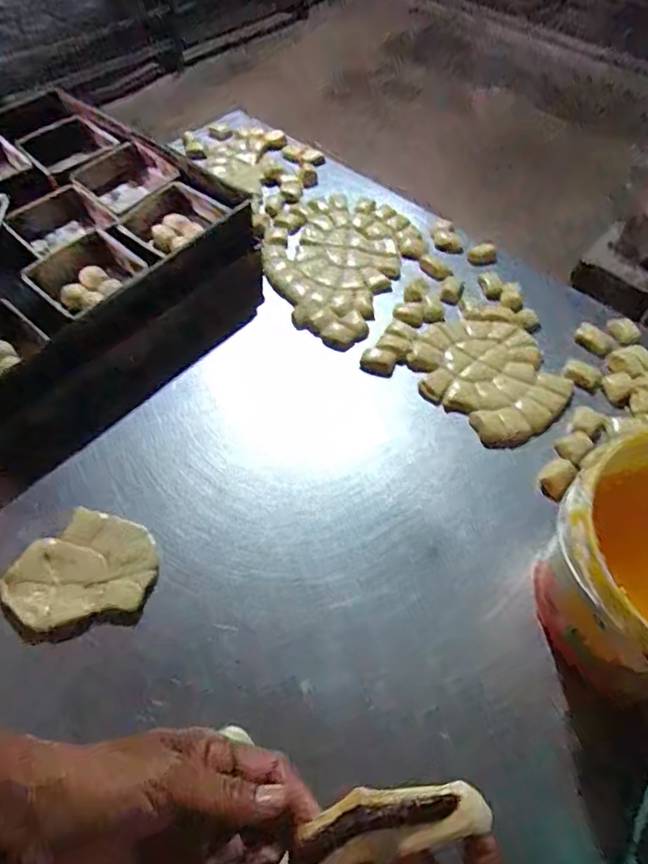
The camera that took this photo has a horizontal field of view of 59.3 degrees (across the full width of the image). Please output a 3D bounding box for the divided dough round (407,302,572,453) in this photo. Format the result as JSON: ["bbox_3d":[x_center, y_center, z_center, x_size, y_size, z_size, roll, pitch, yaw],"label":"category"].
[{"bbox_3d":[0.208,-0.075,0.726,0.164,0.018,0.198,-21,59,-14],"label":"divided dough round"}]

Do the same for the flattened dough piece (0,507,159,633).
[{"bbox_3d":[-0.248,0.136,0.580,0.146,0.013,0.113,-11,57,-8],"label":"flattened dough piece"}]

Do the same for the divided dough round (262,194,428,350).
[{"bbox_3d":[0.022,-0.255,0.844,0.196,0.015,0.284,25,59,15],"label":"divided dough round"}]

